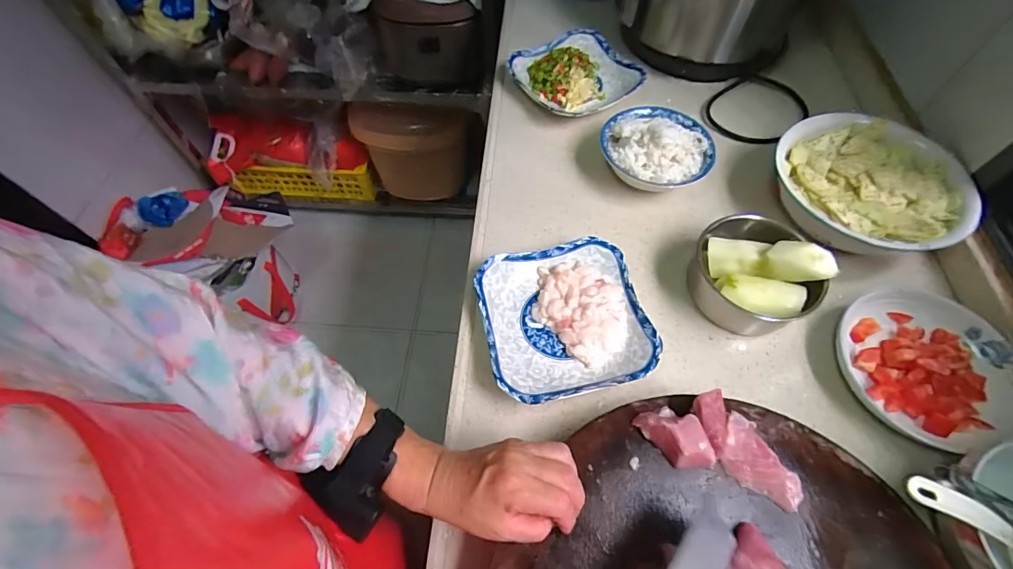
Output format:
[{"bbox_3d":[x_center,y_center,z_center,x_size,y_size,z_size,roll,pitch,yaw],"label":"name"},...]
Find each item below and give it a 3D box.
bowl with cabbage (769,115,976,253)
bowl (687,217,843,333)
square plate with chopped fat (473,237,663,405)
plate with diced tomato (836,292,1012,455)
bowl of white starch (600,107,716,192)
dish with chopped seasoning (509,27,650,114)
[{"bbox_3d":[0.458,-0.124,0.555,0.212,0.065,0.197,0,60,0],"label":"bowl with cabbage"},{"bbox_3d":[0.283,-0.011,0.493,0.129,0.078,0.114,25,63,15],"label":"bowl"},{"bbox_3d":[0.063,0.038,0.487,0.173,0.037,0.176,-12,60,-6],"label":"square plate with chopped fat"},{"bbox_3d":[0.455,0.088,0.462,0.165,0.028,0.162,-10,60,-5],"label":"plate with diced tomato"},{"bbox_3d":[0.206,-0.189,0.590,0.144,0.073,0.131,0,60,0],"label":"bowl of white starch"},{"bbox_3d":[0.112,-0.344,0.703,0.176,0.037,0.180,0,60,0],"label":"dish with chopped seasoning"}]

